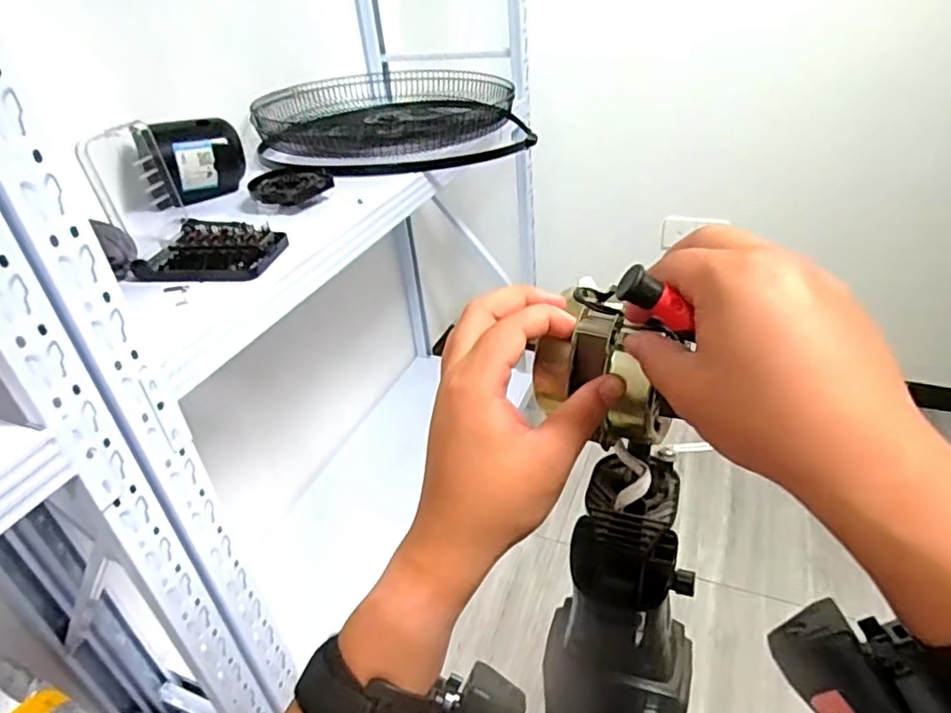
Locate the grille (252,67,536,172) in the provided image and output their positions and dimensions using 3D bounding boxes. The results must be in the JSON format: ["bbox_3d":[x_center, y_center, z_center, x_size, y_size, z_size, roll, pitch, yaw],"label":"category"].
[{"bbox_3d":[-0.158,-0.571,1.387,0.545,0.106,0.535,-3,34,5],"label":"grille"}]

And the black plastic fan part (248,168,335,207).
[{"bbox_3d":[-0.284,-0.261,0.930,0.116,0.027,0.095,-18,36,-17],"label":"black plastic fan part"}]

